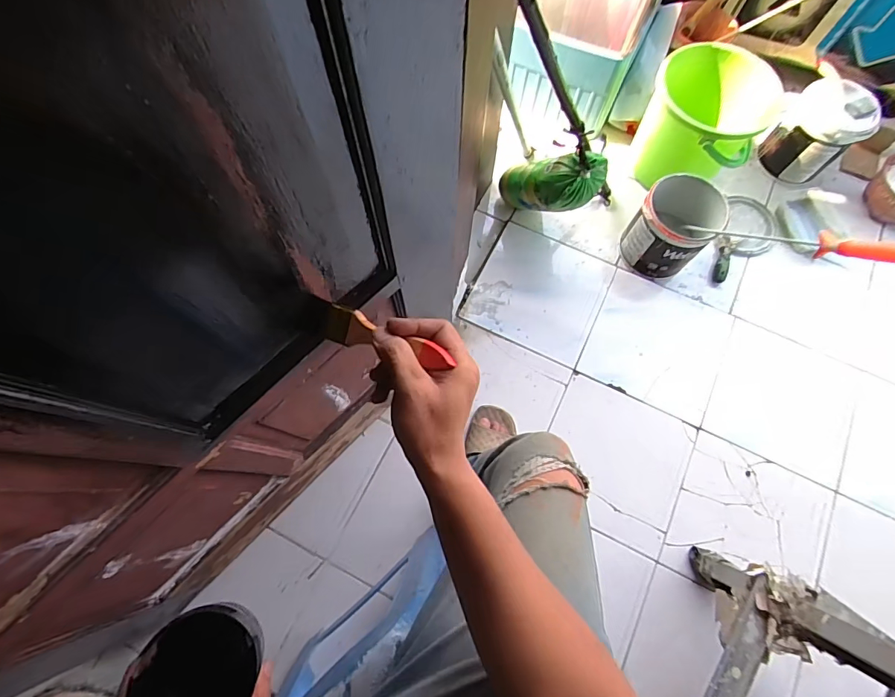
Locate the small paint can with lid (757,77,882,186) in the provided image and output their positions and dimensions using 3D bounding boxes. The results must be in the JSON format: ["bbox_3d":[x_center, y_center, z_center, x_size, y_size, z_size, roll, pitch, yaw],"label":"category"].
[{"bbox_3d":[1.005,-0.597,1.213,0.179,0.182,0.206,-42,78,-12],"label":"small paint can with lid"}]

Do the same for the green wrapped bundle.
[{"bbox_3d":[0.209,-0.370,1.000,0.092,0.312,0.097,-8,108,-26],"label":"green wrapped bundle"}]

